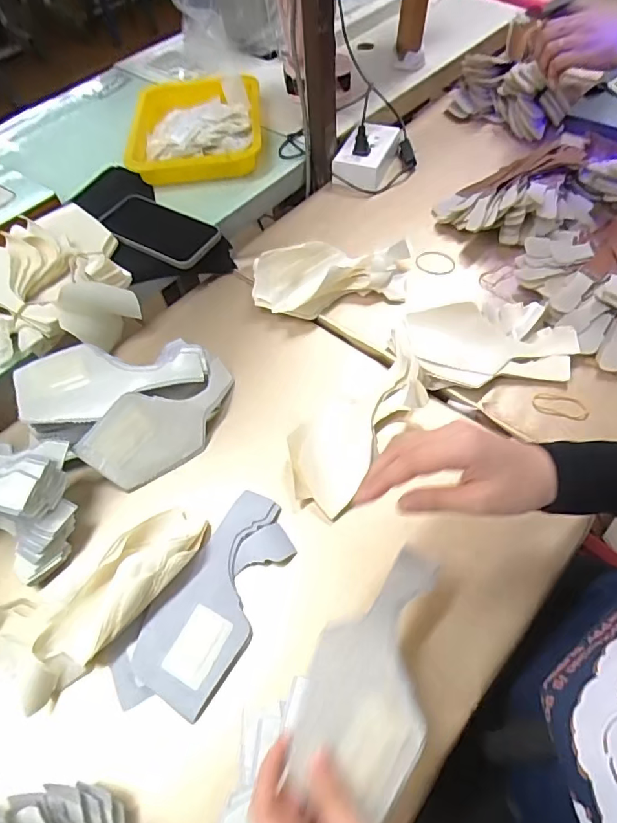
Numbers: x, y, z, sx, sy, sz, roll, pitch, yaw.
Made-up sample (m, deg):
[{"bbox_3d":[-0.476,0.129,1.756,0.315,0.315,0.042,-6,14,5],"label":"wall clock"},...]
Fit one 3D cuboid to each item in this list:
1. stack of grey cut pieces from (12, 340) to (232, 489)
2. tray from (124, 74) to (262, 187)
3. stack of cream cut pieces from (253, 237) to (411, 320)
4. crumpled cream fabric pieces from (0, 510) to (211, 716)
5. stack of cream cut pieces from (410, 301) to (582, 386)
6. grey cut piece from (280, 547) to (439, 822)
[{"bbox_3d":[-0.189,-0.020,0.519,0.170,0.061,0.161,22,61,17],"label":"stack of grey cut pieces"},{"bbox_3d":[-0.180,-0.452,0.794,0.206,0.044,0.251,-6,57,0],"label":"tray"},{"bbox_3d":[0.029,-0.173,0.620,0.197,0.051,0.086,-8,57,-2],"label":"stack of cream cut pieces"},{"bbox_3d":[-0.178,0.151,0.422,0.193,0.035,0.085,-37,62,-19],"label":"crumpled cream fabric pieces"},{"bbox_3d":[0.205,-0.081,0.556,0.178,0.032,0.105,-4,56,0],"label":"stack of cream cut pieces"},{"bbox_3d":[0.047,0.174,0.346,0.082,0.011,0.168,25,51,-3],"label":"grey cut piece"}]

